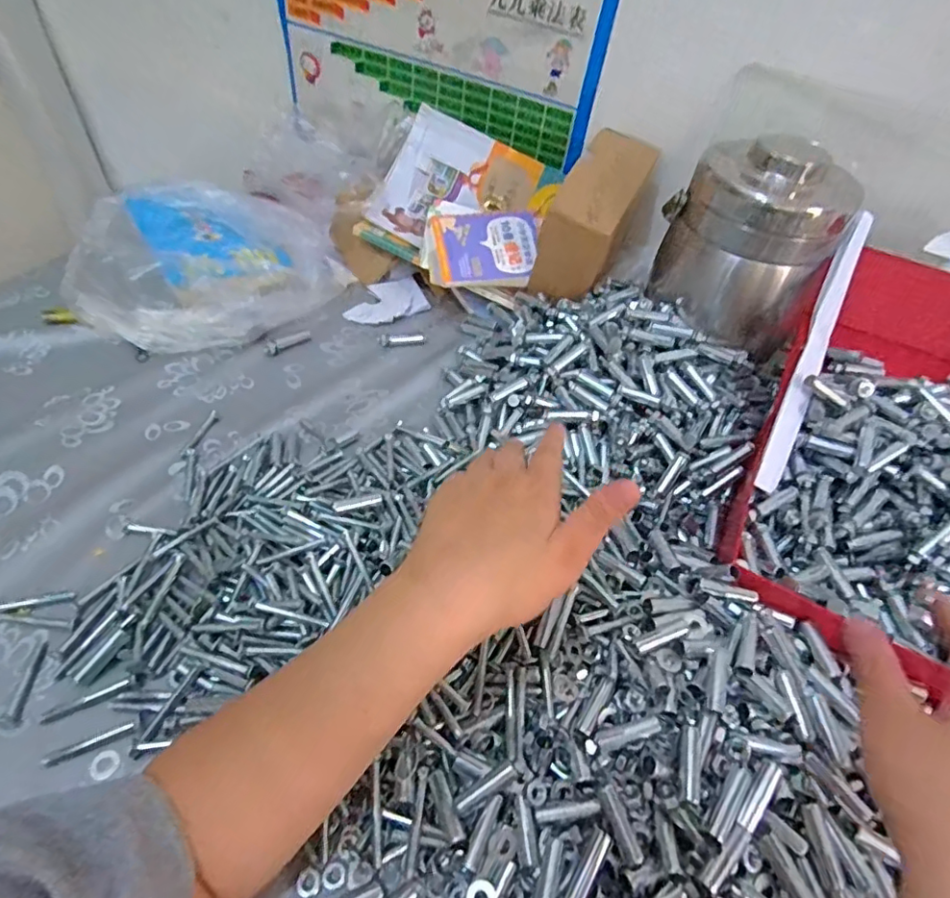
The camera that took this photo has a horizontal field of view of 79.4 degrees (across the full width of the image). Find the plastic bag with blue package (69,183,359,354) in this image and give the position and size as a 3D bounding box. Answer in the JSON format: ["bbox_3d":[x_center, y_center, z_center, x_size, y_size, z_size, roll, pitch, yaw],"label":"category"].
[{"bbox_3d":[-0.309,-0.224,0.680,0.272,0.065,0.264,-12,50,-17],"label":"plastic bag with blue package"}]

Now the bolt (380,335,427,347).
[{"bbox_3d":[-0.082,-0.124,0.652,0.051,0.009,0.017,-3,48,-9],"label":"bolt"}]

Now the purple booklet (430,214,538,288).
[{"bbox_3d":[0.008,-0.240,0.679,0.125,0.016,0.099,-4,77,-7],"label":"purple booklet"}]

